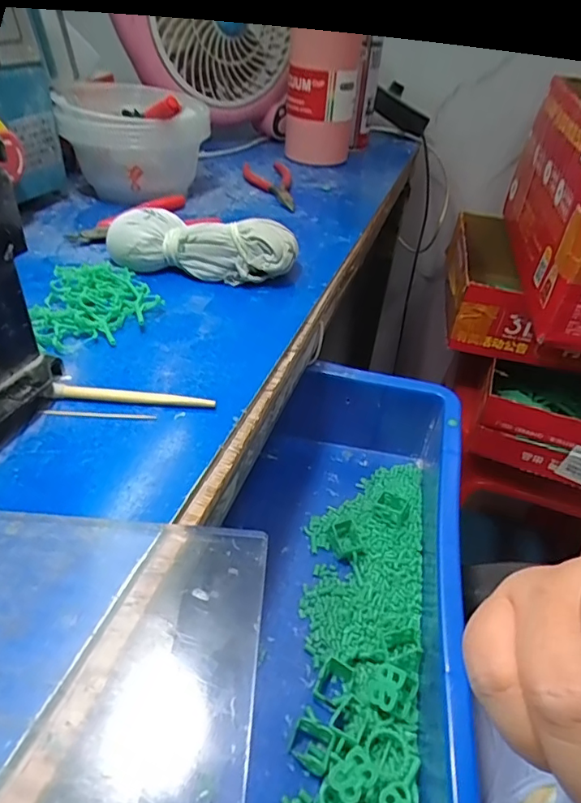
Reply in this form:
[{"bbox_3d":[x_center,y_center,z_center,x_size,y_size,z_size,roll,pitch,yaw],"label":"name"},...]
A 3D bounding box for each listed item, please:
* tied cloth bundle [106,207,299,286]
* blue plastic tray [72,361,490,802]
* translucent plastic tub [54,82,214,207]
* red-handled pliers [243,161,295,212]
[{"bbox_3d":[-0.065,-0.118,0.395,0.138,0.042,0.049,7,39,0],"label":"tied cloth bundle"},{"bbox_3d":[0.015,0.144,0.284,0.197,0.084,0.430,13,40,8],"label":"blue plastic tray"},{"bbox_3d":[-0.145,-0.240,0.494,0.119,0.090,0.100,8,39,1],"label":"translucent plastic tub"},{"bbox_3d":[-0.024,-0.232,0.561,0.050,0.015,0.120,1,40,-6],"label":"red-handled pliers"}]

